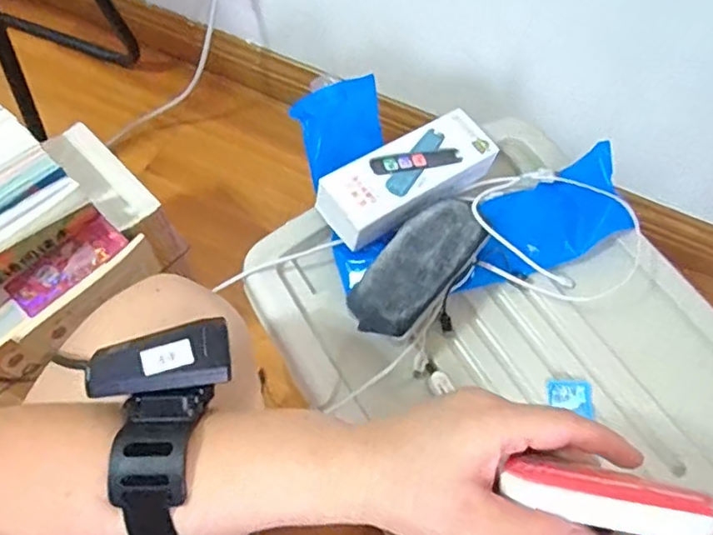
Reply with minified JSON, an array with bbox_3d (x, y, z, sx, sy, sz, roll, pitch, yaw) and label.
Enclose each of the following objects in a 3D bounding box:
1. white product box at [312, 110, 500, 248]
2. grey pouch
[{"bbox_3d":[0.049,-0.090,0.573,0.185,0.042,0.077,-36,69,-18],"label":"white product box"},{"bbox_3d":[0.053,-0.002,0.521,0.061,0.027,0.147,37,68,16],"label":"grey pouch"}]

